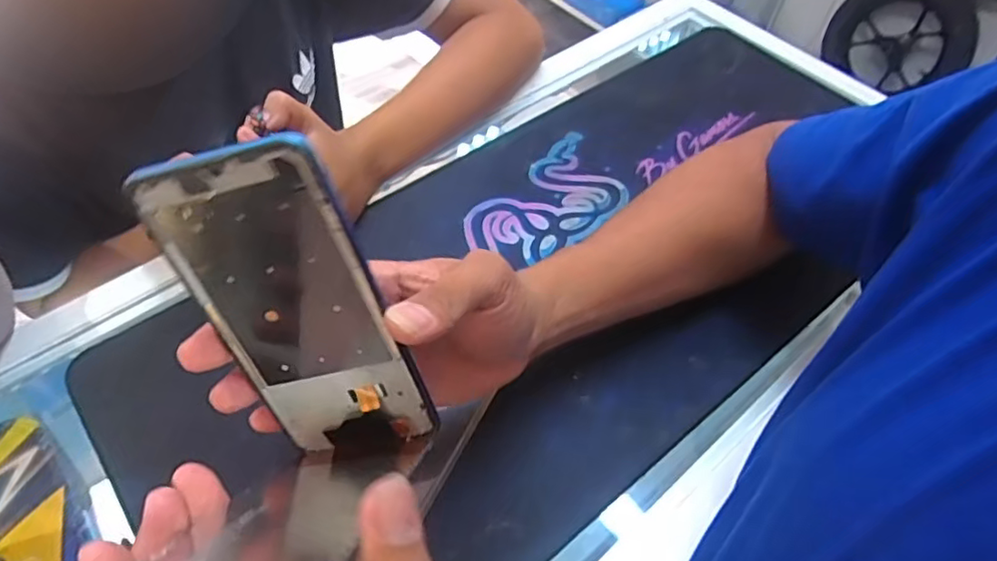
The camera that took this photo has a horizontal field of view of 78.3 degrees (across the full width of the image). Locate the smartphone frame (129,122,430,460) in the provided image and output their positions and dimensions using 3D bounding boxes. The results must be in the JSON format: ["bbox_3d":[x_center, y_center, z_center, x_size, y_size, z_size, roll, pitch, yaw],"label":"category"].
[{"bbox_3d":[-0.084,0.018,0.266,0.072,0.159,0.005,-12,34,9],"label":"smartphone frame"}]

